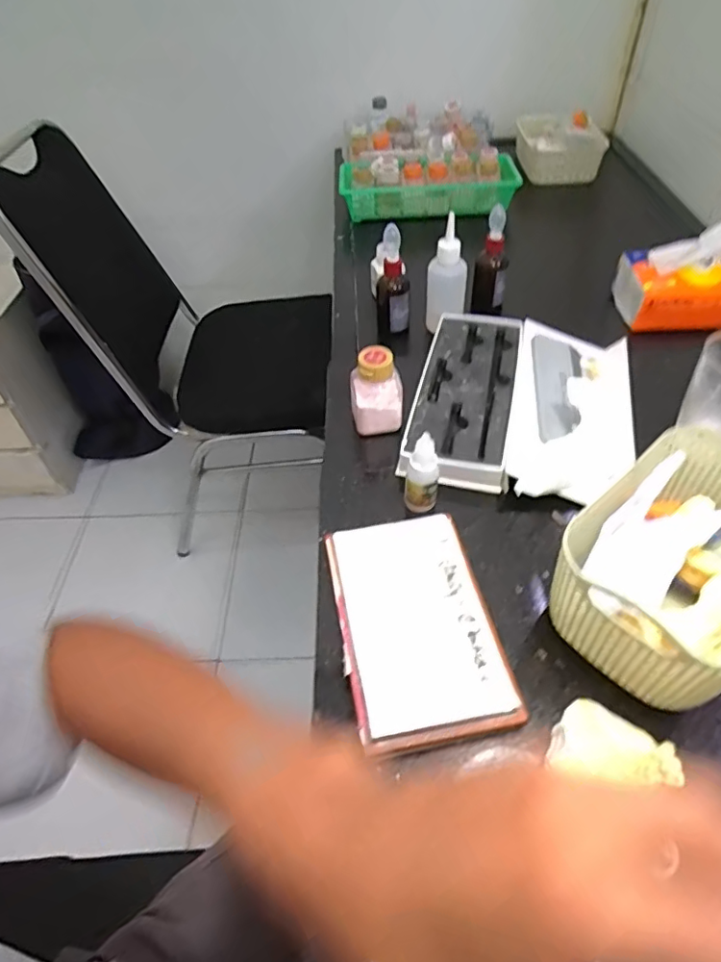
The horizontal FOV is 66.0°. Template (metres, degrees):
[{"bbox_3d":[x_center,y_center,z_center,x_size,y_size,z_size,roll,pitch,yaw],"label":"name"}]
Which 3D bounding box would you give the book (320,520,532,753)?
[{"bbox_3d":[0.036,0.096,0.369,0.097,0.025,0.154,-8,48,-4],"label":"book"}]

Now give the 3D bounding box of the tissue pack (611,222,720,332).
[{"bbox_3d":[0.430,-0.259,0.695,0.174,0.106,0.099,-1,48,2],"label":"tissue pack"}]

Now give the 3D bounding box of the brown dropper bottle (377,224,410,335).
[{"bbox_3d":[0.040,-0.250,0.699,0.039,0.129,0.037,-2,48,2],"label":"brown dropper bottle"}]

